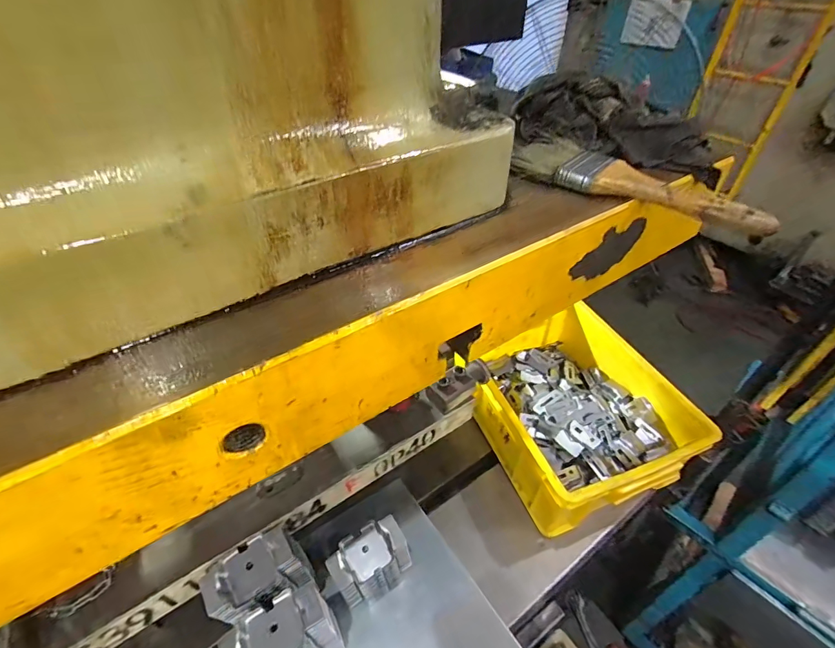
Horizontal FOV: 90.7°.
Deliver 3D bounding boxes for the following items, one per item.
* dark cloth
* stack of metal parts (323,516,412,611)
[{"bbox_3d":[0.180,-0.190,0.392,0.202,0.061,0.094,25,48,26],"label":"dark cloth"},{"bbox_3d":[-0.053,0.296,0.513,0.098,0.096,0.058,-20,45,-20],"label":"stack of metal parts"}]

